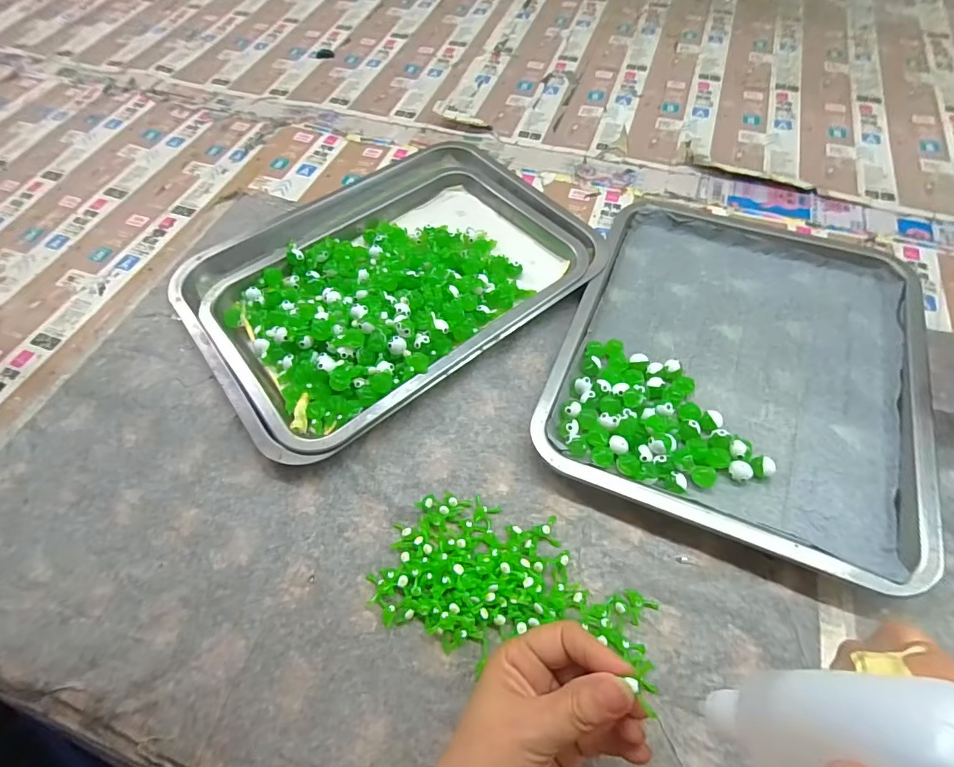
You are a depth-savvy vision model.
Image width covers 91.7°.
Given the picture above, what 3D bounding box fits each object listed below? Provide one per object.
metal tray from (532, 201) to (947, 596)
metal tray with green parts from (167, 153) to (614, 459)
[{"bbox_3d":[0.214,-0.033,0.382,0.259,0.025,0.324,20,62,13],"label":"metal tray"},{"bbox_3d":[-0.083,-0.112,0.436,0.352,0.036,0.271,-35,64,-17],"label":"metal tray with green parts"}]

